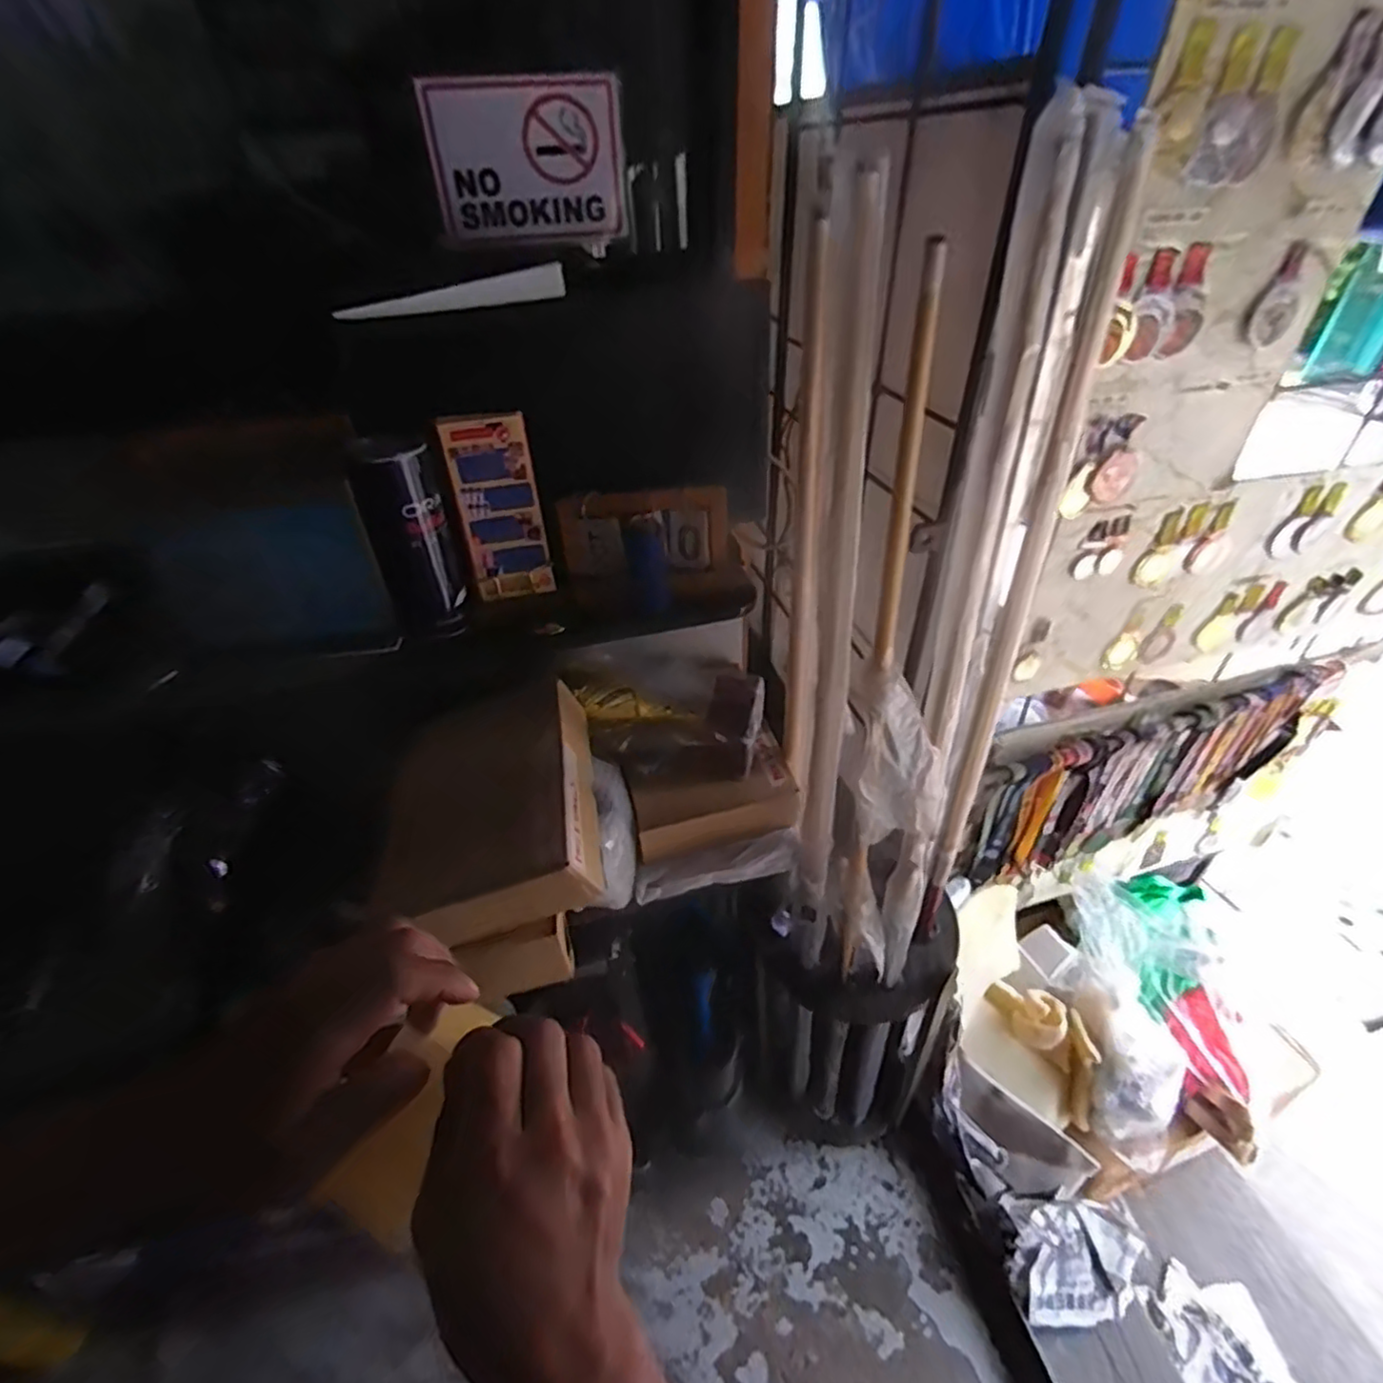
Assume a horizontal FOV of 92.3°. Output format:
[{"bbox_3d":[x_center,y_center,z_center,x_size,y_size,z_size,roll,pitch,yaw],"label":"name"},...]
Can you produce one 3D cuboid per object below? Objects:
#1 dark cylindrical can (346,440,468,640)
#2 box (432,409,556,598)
[{"bbox_3d":[-0.300,-0.161,0.720,0.077,0.200,0.066,-16,42,-17],"label":"dark cylindrical can"},{"bbox_3d":[-0.216,-0.199,0.741,0.100,0.196,0.041,-6,40,-5],"label":"box"}]

